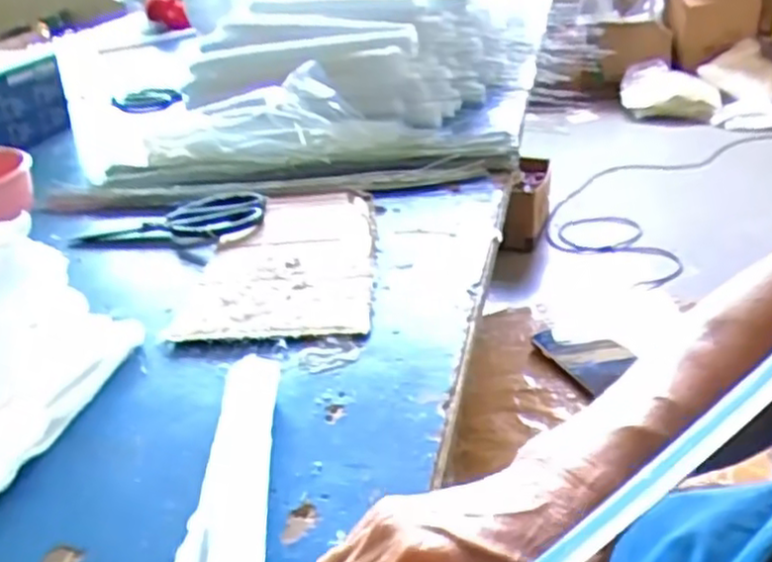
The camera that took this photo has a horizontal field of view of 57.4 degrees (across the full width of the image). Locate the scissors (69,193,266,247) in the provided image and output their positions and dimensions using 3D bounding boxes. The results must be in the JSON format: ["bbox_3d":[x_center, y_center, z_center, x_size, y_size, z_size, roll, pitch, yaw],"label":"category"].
[{"bbox_3d":[-0.212,-0.061,0.704,0.181,0.009,0.099,-3,29,5],"label":"scissors"}]

